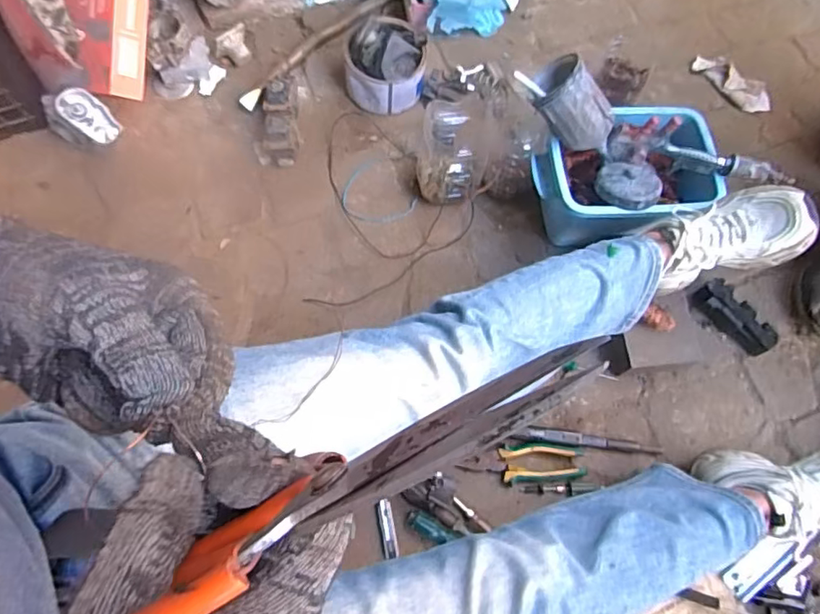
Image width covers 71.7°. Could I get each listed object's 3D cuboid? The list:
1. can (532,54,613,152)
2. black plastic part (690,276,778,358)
[{"bbox_3d":[0.248,-0.305,0.867,0.085,0.129,0.103,-41,32,16],"label":"can"},{"bbox_3d":[0.513,0.016,0.896,0.054,0.040,0.134,-38,74,-15],"label":"black plastic part"}]

